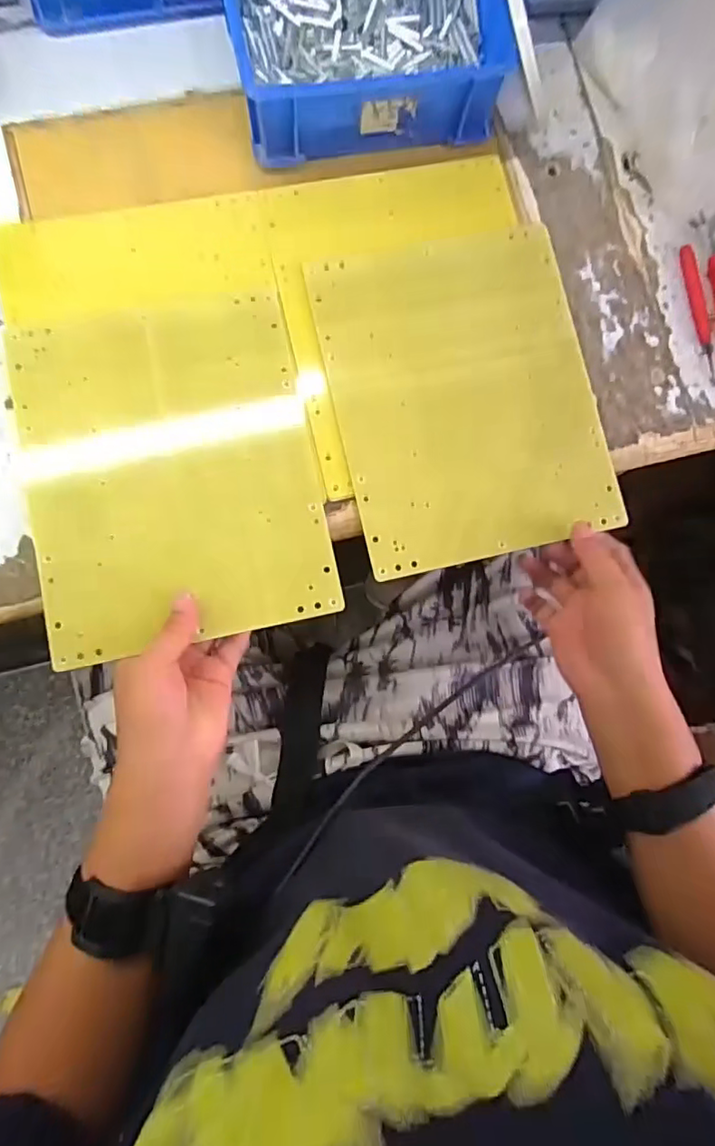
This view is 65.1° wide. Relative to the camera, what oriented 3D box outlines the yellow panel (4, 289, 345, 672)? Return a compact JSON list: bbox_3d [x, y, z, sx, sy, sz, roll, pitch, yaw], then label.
[{"bbox_3d":[-0.128,-0.074,0.392,0.193,0.009,0.241,-12,85,-6],"label":"yellow panel"}]

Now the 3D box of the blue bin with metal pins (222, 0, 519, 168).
[{"bbox_3d":[0.004,-0.404,0.416,0.200,0.058,0.152,-12,85,-6],"label":"blue bin with metal pins"}]

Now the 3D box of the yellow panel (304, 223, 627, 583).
[{"bbox_3d":[0.080,-0.132,0.416,0.190,0.010,0.239,-12,85,-6],"label":"yellow panel"}]

